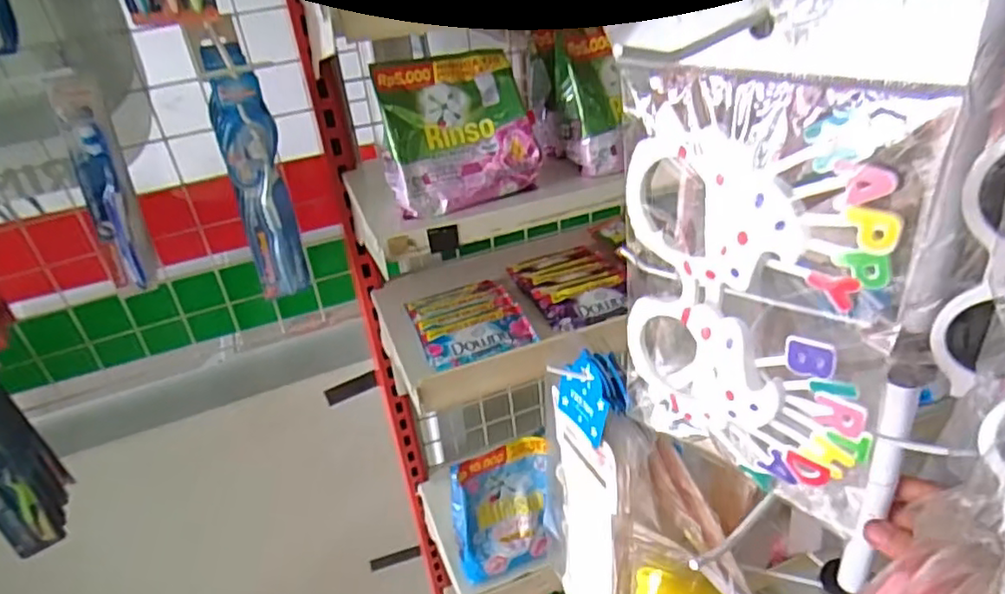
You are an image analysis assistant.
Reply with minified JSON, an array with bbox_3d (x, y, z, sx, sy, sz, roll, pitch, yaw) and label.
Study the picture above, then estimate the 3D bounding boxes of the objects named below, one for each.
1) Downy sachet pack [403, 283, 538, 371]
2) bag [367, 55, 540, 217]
[{"bbox_3d":[-0.039,0.024,0.732,0.112,0.018,0.144,-14,34,-14],"label":"Downy sachet pack"},{"bbox_3d":[-0.046,-0.155,0.619,0.140,0.137,0.048,-16,-2,-8],"label":"bag"}]

